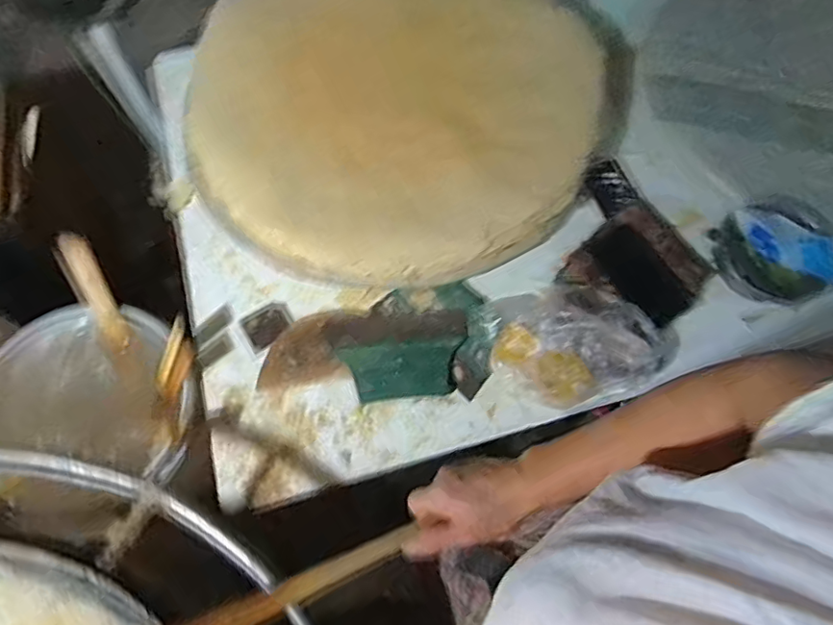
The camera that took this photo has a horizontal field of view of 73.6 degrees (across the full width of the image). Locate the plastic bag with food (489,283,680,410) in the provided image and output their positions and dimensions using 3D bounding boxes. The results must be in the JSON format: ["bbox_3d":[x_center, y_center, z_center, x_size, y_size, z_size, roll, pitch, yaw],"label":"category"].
[{"bbox_3d":[0.226,0.035,0.773,0.242,0.061,0.174,-13,70,-6],"label":"plastic bag with food"}]

